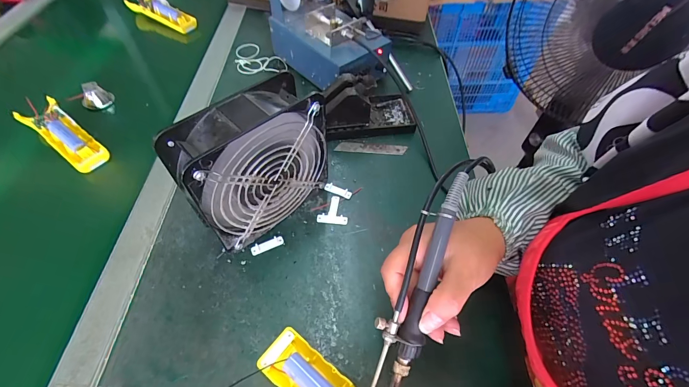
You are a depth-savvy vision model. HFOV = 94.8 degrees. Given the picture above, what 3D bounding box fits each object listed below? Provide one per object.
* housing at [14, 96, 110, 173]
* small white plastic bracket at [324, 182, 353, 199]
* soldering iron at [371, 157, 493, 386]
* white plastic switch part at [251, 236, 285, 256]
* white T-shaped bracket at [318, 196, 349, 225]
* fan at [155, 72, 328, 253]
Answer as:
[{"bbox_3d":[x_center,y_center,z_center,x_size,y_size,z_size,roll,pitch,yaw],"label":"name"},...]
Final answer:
[{"bbox_3d":[-0.398,-0.083,0.447,0.155,0.032,0.050,34,60,21],"label":"housing"},{"bbox_3d":[-0.008,-0.005,0.412,0.037,0.005,0.012,20,55,13],"label":"small white plastic bracket"},{"bbox_3d":[0.059,0.068,0.241,0.038,0.019,0.213,19,85,12],"label":"soldering iron"},{"bbox_3d":[-0.088,0.059,0.363,0.037,0.006,0.011,-22,57,-17],"label":"white plastic switch part"},{"bbox_3d":[-0.014,0.020,0.394,0.036,0.004,0.037,4,53,1],"label":"white T-shaped bracket"},{"bbox_3d":[-0.091,-0.025,0.335,0.060,0.151,0.147,39,61,24],"label":"fan"}]

